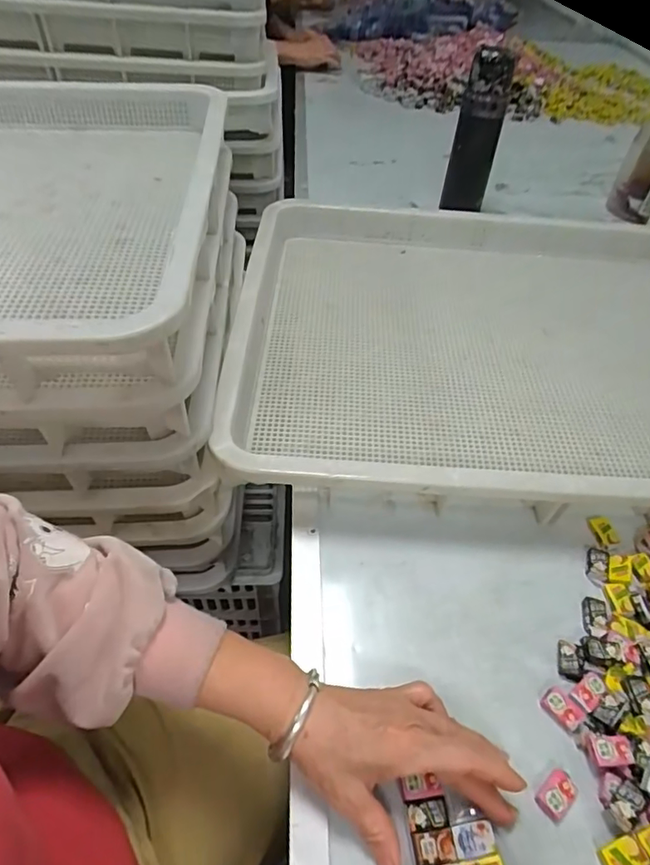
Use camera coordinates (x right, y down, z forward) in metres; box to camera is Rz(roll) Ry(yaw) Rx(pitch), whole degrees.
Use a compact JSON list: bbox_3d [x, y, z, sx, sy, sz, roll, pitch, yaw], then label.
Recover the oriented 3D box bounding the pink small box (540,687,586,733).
[{"bbox_3d":[0.172,0.199,0.370,0.020,0.006,0.026,-28,56,-24],"label":"pink small box"}]

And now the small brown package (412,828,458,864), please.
[{"bbox_3d":[0.067,0.253,0.312,0.026,0.004,0.016,-7,50,-9],"label":"small brown package"}]

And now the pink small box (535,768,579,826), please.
[{"bbox_3d":[0.154,0.239,0.338,0.030,0.009,0.020,-32,58,-27],"label":"pink small box"}]

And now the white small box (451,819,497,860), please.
[{"bbox_3d":[0.092,0.254,0.320,0.026,0.011,0.017,-7,50,-9],"label":"white small box"}]

